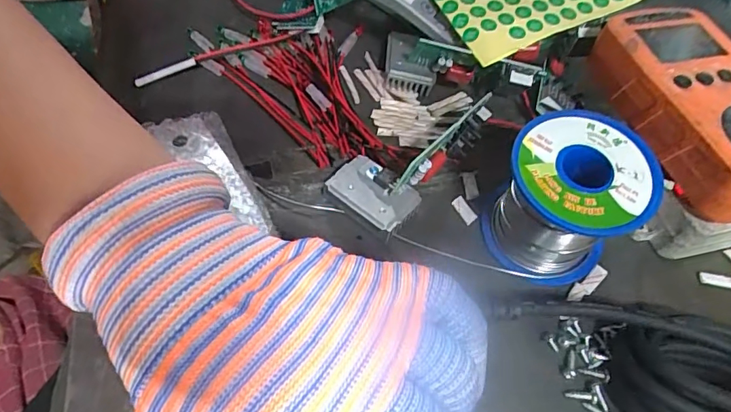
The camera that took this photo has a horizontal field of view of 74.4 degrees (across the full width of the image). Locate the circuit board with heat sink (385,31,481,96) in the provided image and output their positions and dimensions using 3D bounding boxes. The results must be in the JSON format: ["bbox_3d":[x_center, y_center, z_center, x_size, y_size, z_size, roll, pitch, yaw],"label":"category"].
[{"bbox_3d":[0.042,-0.099,0.315,0.067,0.038,0.040,11,58,1],"label":"circuit board with heat sink"}]

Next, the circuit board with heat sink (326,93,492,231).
[{"bbox_3d":[0.029,-0.024,0.265,0.095,0.038,0.044,-33,64,-5],"label":"circuit board with heat sink"}]

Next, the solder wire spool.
[{"bbox_3d":[0.099,-0.002,0.244,0.063,0.065,0.060,3,58,-4],"label":"solder wire spool"}]

